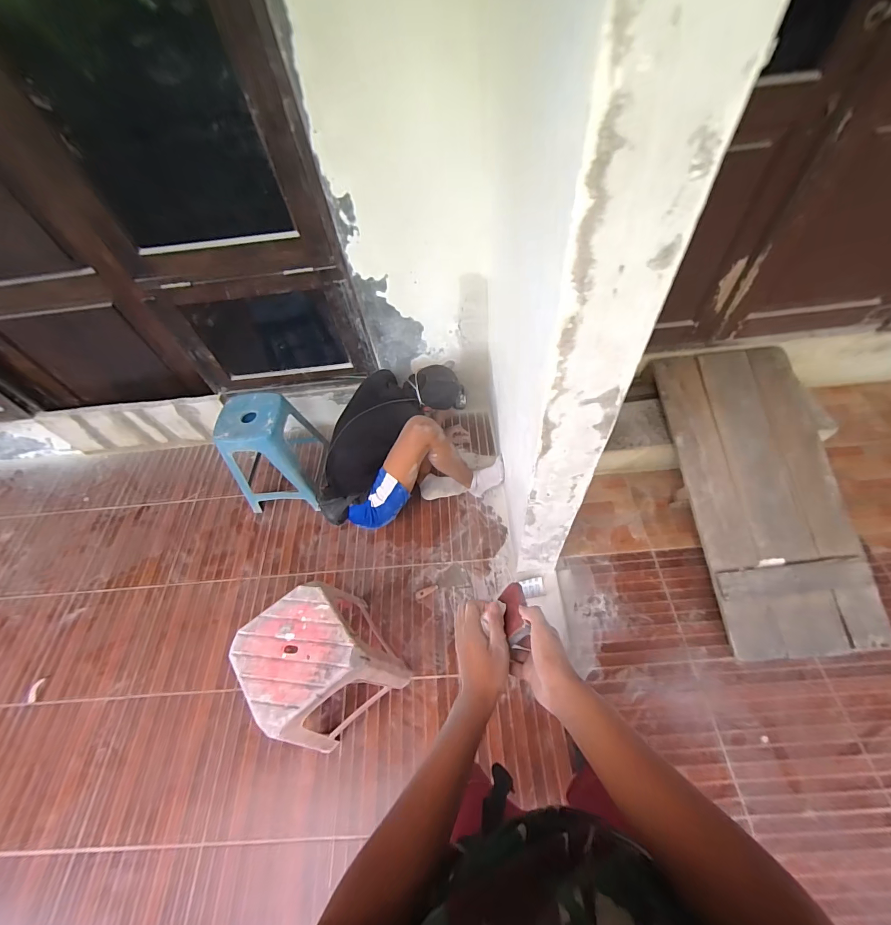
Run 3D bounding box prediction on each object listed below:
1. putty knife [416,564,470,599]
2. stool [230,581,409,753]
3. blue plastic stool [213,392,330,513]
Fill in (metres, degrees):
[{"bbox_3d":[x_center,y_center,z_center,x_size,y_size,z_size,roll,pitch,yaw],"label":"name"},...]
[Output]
[{"bbox_3d":[-0.018,0.476,1.526,0.200,0.020,0.091,-24,58,-10],"label":"putty knife"},{"bbox_3d":[-0.359,0.607,1.195,0.334,0.473,0.334,-32,61,-15],"label":"stool"},{"bbox_3d":[-0.715,-0.045,1.637,0.357,0.446,0.394,-12,56,-2],"label":"blue plastic stool"}]

